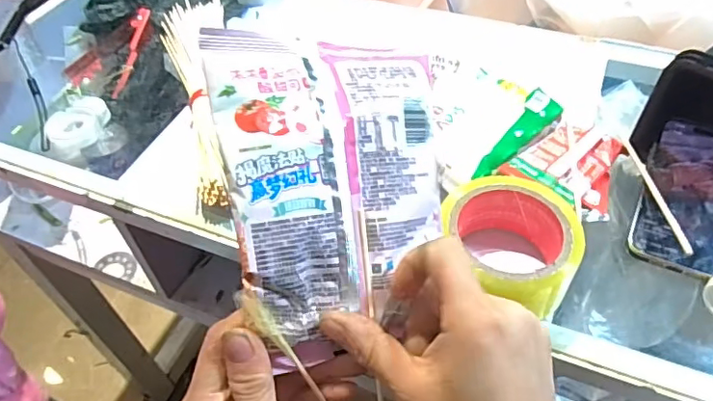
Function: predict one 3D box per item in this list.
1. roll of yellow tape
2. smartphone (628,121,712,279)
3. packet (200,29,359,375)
[{"bbox_3d":[0.115,0.037,0.411,0.092,0.054,0.092,-1,50,1],"label":"roll of yellow tape"},{"bbox_3d":[0.274,-0.007,0.443,0.071,0.009,0.147,19,62,20],"label":"smartphone"},{"bbox_3d":[-0.032,-0.003,0.260,0.049,0.025,0.159,-12,89,-8],"label":"packet"}]

